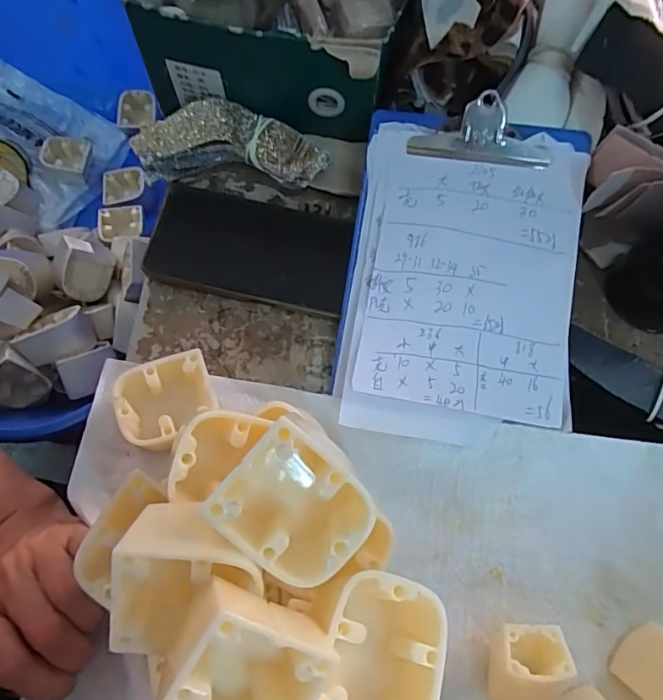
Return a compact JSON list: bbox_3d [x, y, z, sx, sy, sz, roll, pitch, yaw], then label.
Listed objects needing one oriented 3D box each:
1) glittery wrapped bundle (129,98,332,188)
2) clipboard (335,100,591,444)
[{"bbox_3d":[-0.074,-0.152,0.367,0.143,0.042,0.046,6,71,2],"label":"glittery wrapped bundle"},{"bbox_3d":[0.086,-0.051,0.323,0.145,0.014,0.214,8,82,4],"label":"clipboard"}]

